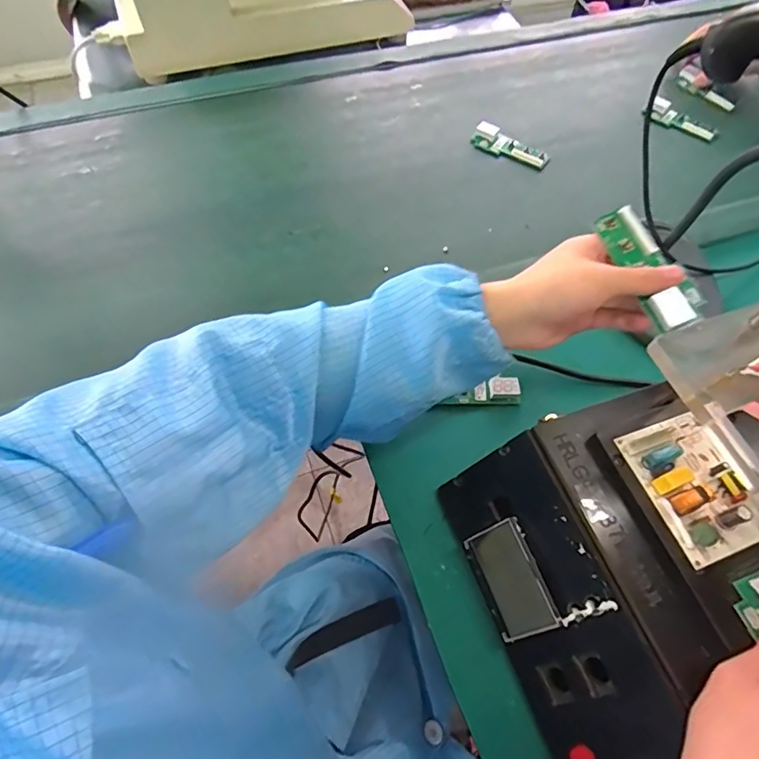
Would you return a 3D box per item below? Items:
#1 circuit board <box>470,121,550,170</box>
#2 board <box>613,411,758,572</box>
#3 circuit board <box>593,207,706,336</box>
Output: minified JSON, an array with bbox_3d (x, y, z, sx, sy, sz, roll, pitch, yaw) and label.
[{"bbox_3d":[0.166,-0.297,0.632,0.098,0.018,0.028,28,63,14],"label":"circuit board"},{"bbox_3d":[0.206,0.065,0.318,0.065,0.019,0.088,-18,63,-10],"label":"board"},{"bbox_3d":[0.191,-0.080,0.354,0.033,0.007,0.095,-28,75,11],"label":"circuit board"}]

